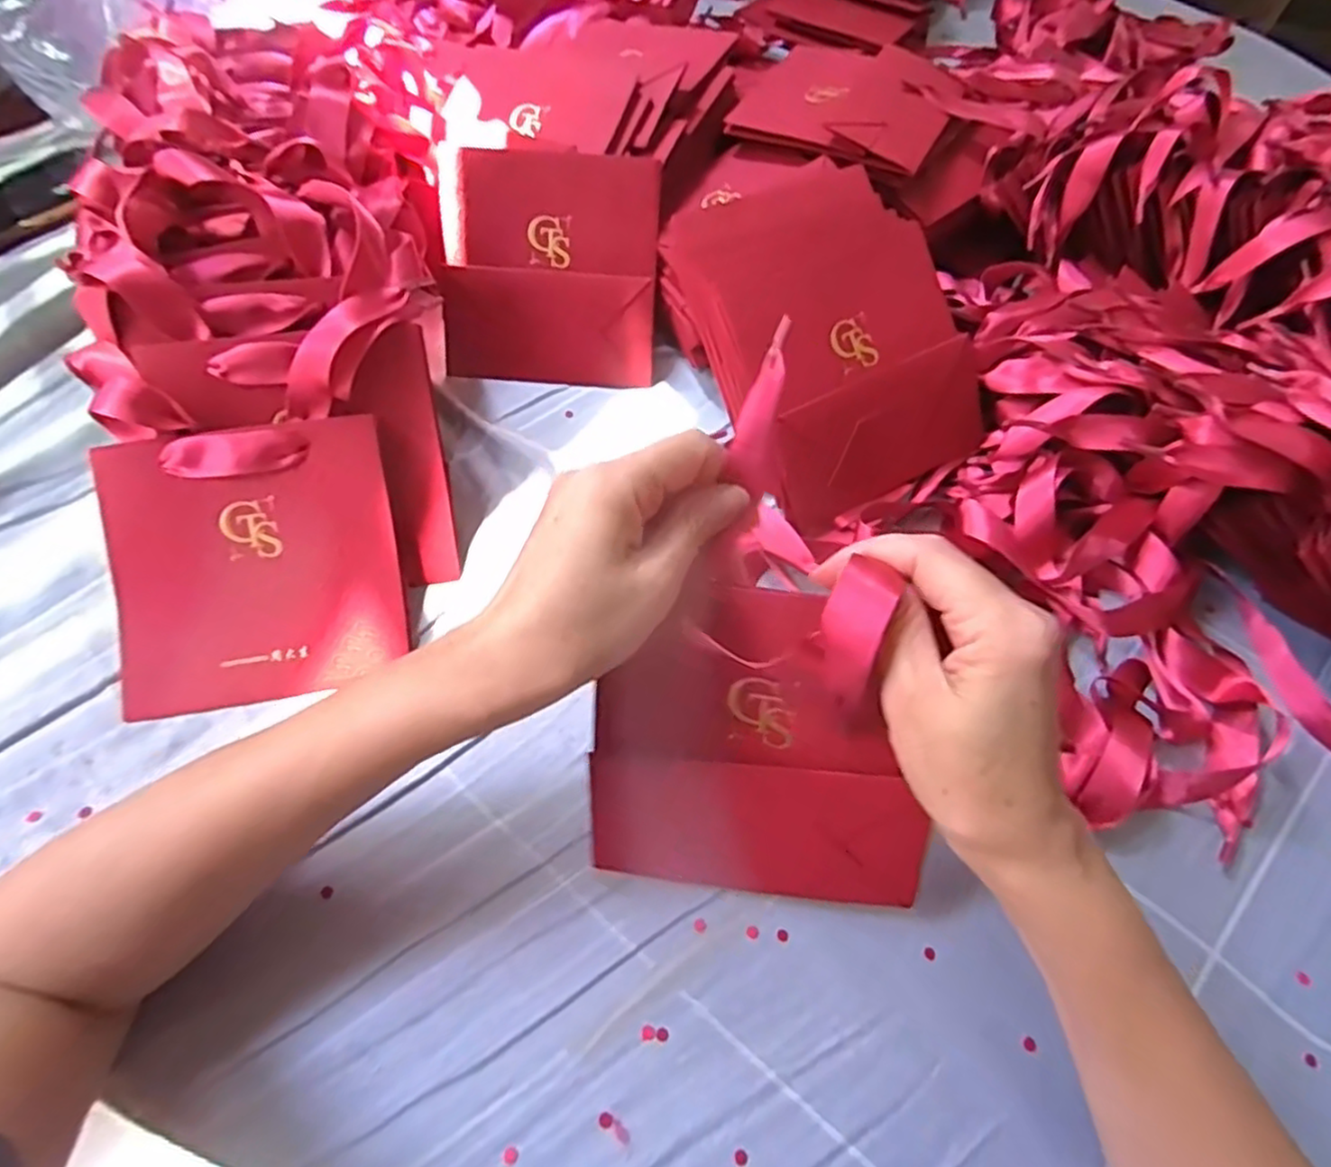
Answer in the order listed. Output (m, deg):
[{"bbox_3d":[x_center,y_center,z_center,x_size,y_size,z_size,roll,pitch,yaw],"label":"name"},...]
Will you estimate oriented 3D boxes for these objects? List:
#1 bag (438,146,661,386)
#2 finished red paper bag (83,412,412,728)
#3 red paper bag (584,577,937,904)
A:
[{"bbox_3d":[-0.077,-0.207,0.461,0.138,0.138,0.012,4,16,2],"label":"bag"},{"bbox_3d":[-0.208,-0.008,0.357,0.138,0.008,0.134,-9,91,-8],"label":"finished red paper bag"},{"bbox_3d":[0.037,0.068,0.281,0.132,0.016,0.129,6,101,10],"label":"red paper bag"}]

